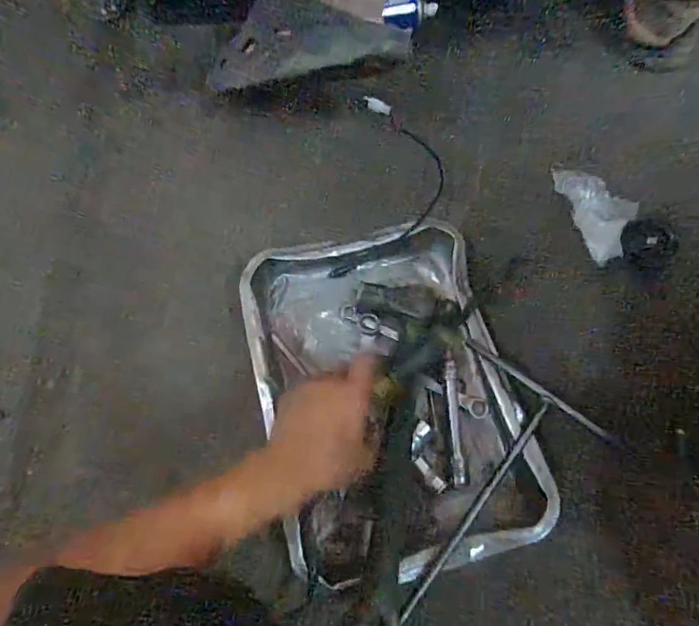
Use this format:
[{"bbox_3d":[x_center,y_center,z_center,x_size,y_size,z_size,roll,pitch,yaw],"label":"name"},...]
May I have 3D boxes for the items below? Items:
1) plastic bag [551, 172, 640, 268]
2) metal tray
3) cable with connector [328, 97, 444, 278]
[{"bbox_3d":[0.308,-0.129,0.582,0.070,0.013,0.131,-24,68,15],"label":"plastic bag"},{"bbox_3d":[0.033,0.081,0.496,0.268,0.055,0.344,-13,70,-4],"label":"metal tray"},{"bbox_3d":[0.052,-0.152,0.576,0.114,0.044,0.240,10,70,4],"label":"cable with connector"}]

